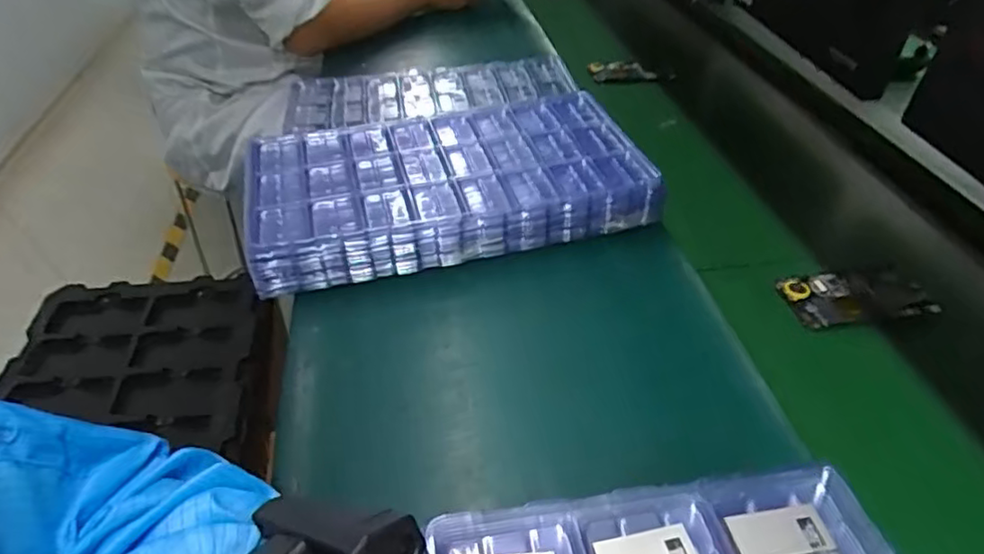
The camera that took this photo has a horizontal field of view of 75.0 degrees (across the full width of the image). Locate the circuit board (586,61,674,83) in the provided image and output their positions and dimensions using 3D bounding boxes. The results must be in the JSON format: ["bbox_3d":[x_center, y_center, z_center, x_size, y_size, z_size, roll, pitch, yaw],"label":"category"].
[{"bbox_3d":[0.209,-0.305,0.957,0.131,0.021,0.051,1,40,0],"label":"circuit board"}]

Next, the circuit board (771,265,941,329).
[{"bbox_3d":[0.322,0.015,0.567,0.118,0.011,0.065,-7,40,-9],"label":"circuit board"}]

